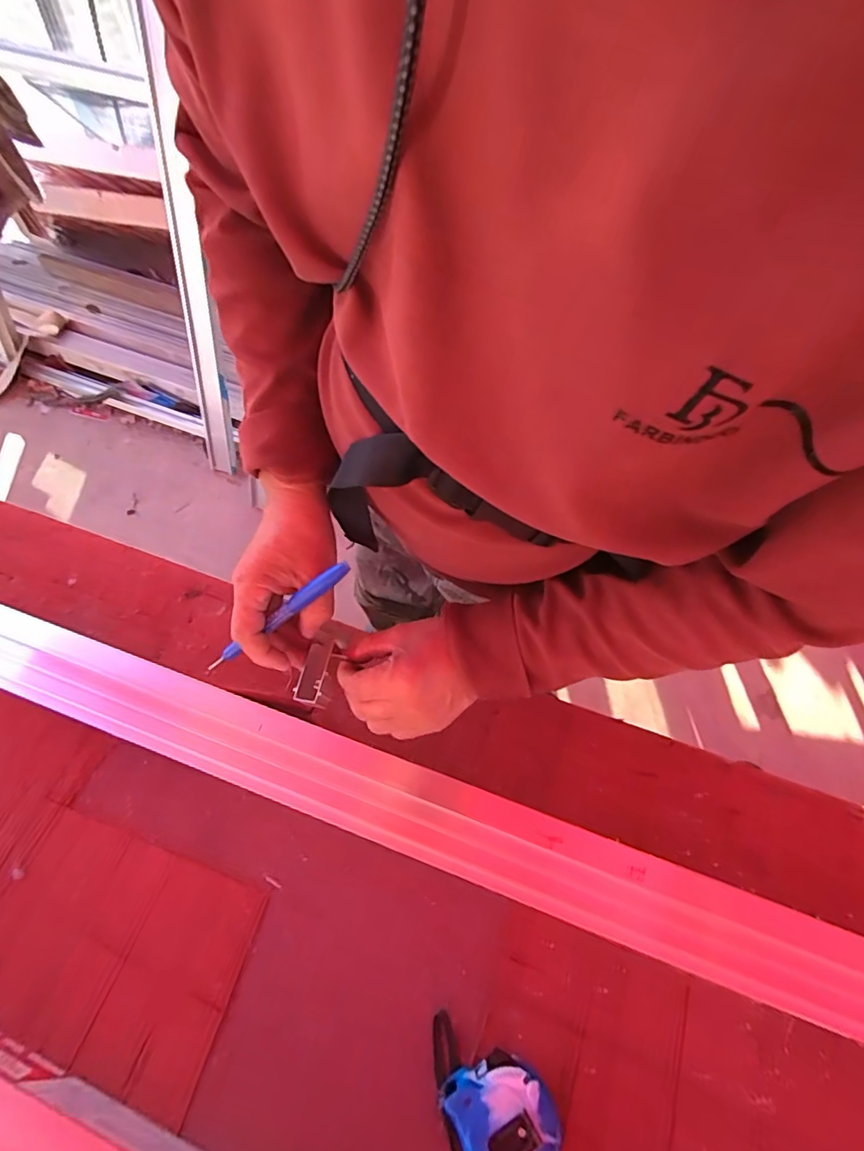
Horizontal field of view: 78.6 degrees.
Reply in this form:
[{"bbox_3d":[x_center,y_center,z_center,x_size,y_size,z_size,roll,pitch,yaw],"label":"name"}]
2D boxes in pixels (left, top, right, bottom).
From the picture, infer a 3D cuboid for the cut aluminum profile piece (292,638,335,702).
[{"bbox_3d":[-0.097,0.077,0.430,0.023,0.004,0.052,3,63,18],"label":"cut aluminum profile piece"}]

